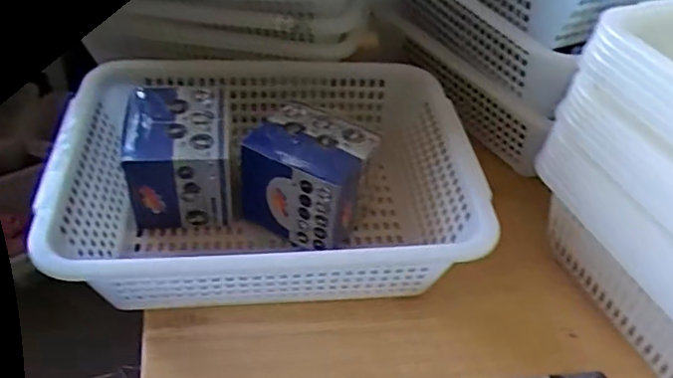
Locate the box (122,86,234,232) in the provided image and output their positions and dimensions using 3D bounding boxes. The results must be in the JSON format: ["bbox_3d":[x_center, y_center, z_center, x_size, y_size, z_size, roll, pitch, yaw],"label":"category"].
[{"bbox_3d":[-0.149,-0.032,0.563,0.091,0.087,0.126,-3,44,-11],"label":"box"}]

